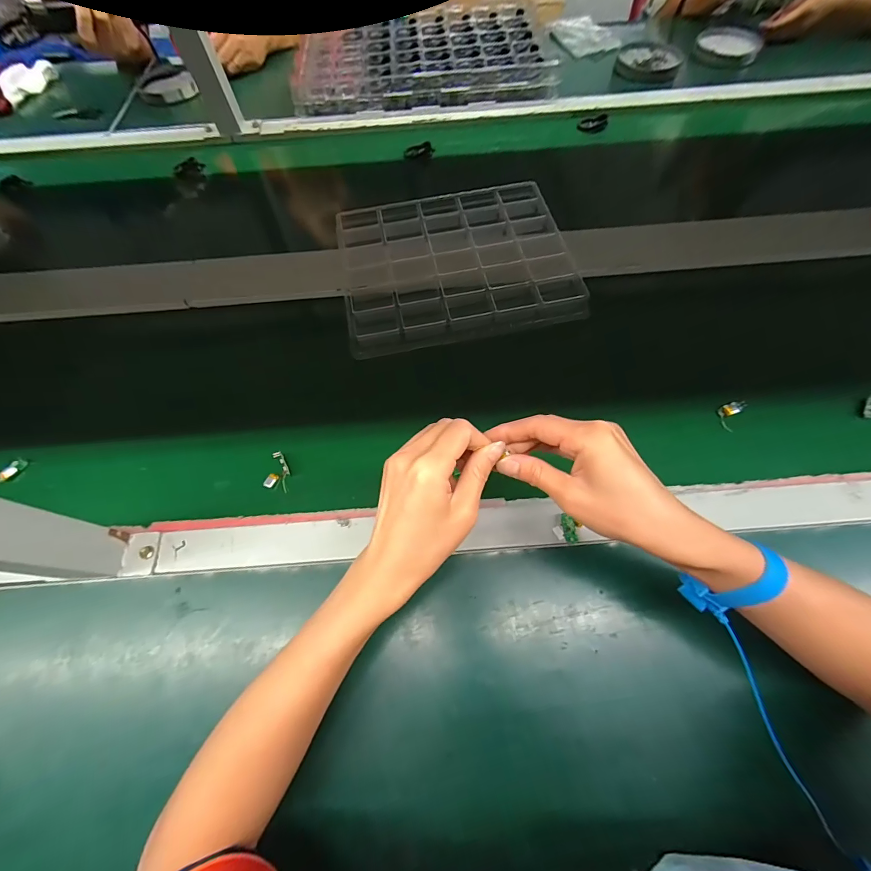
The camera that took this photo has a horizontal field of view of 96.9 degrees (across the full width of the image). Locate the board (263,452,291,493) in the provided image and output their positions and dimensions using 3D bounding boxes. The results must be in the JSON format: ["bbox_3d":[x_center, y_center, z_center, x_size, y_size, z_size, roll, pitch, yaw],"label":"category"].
[{"bbox_3d":[-0.168,0.039,0.416,0.023,0.007,0.040,12,74,-7],"label":"board"}]

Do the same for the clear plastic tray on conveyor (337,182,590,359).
[{"bbox_3d":[0.025,-0.232,0.520,0.291,0.036,0.231,-9,65,-3],"label":"clear plastic tray on conveyor"}]

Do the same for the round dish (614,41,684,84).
[{"bbox_3d":[0.410,-0.726,0.743,0.113,0.023,0.110,18,67,9],"label":"round dish"}]

